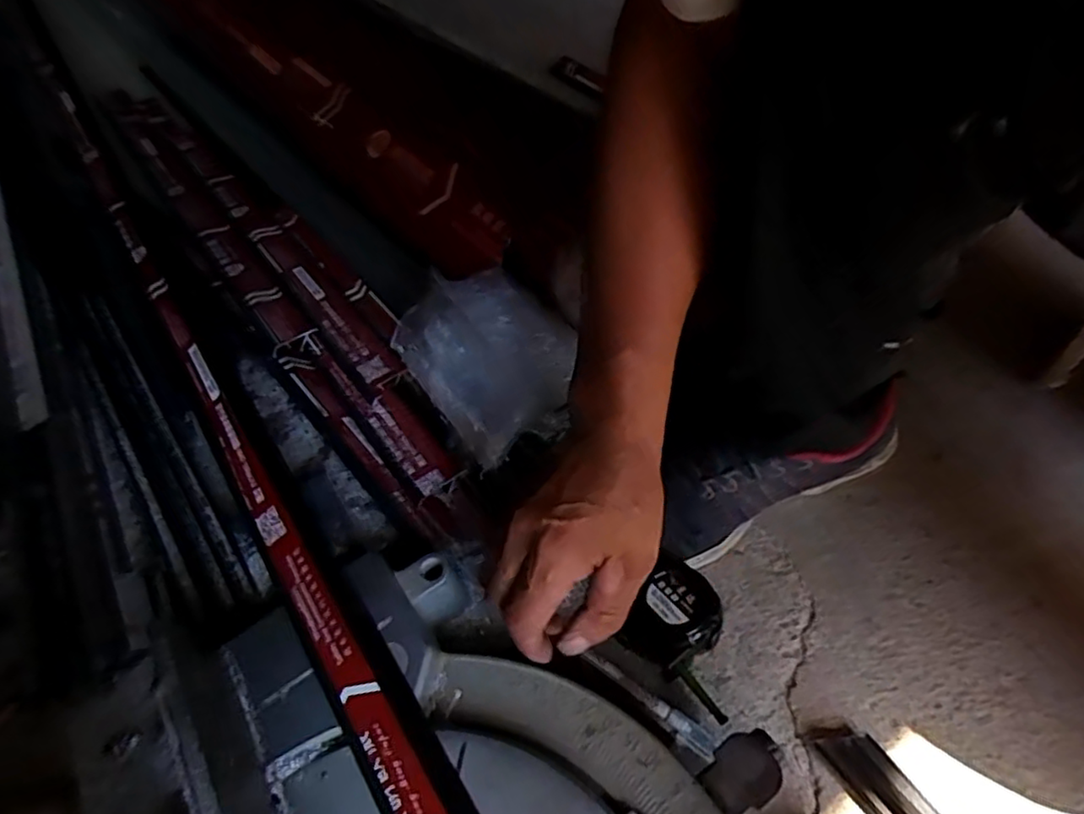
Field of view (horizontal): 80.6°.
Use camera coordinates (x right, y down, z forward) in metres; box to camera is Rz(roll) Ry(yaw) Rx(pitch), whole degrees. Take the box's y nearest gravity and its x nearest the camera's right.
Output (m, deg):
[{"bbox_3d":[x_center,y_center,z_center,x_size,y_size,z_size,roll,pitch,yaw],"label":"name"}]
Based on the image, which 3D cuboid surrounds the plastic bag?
[{"bbox_3d":[-0.035,-0.037,0.541,0.124,0.090,0.162,-31,57,-18],"label":"plastic bag"}]

